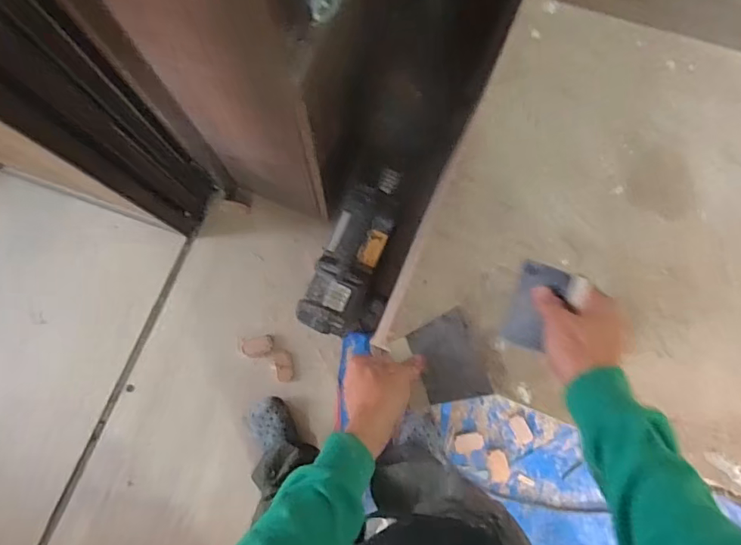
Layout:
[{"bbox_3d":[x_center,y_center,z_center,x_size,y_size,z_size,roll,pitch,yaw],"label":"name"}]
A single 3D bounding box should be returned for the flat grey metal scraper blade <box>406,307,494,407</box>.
[{"bbox_3d":[0.094,0.103,0.595,0.076,0.006,0.102,-18,82,-6],"label":"flat grey metal scraper blade"}]

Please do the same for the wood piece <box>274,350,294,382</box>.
[{"bbox_3d":[-0.229,0.246,1.314,0.046,0.011,0.082,-8,82,-2],"label":"wood piece"}]

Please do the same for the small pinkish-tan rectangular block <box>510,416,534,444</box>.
[{"bbox_3d":[0.396,0.412,1.303,0.043,0.006,0.069,-27,84,-5],"label":"small pinkish-tan rectangular block"}]

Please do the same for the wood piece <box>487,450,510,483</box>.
[{"bbox_3d":[0.331,0.500,1.284,0.053,0.007,0.082,-11,83,-3],"label":"wood piece"}]

